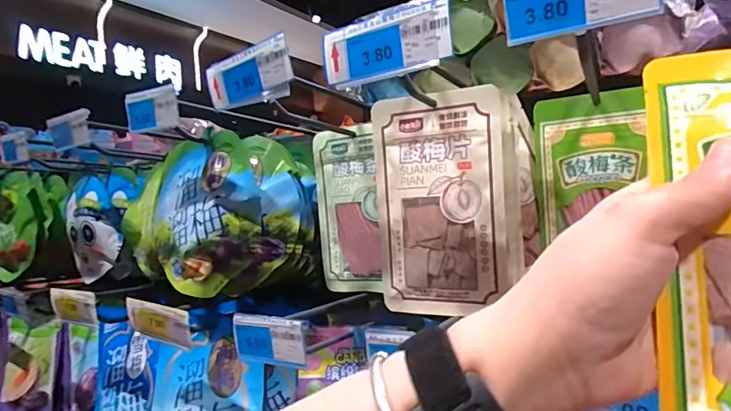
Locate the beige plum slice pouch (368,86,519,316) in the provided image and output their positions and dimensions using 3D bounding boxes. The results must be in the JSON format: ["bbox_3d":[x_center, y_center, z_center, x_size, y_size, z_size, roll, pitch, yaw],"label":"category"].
[{"bbox_3d":[0.065,-0.001,0.394,0.114,0.187,0.012,-3,0,27],"label":"beige plum slice pouch"}]

